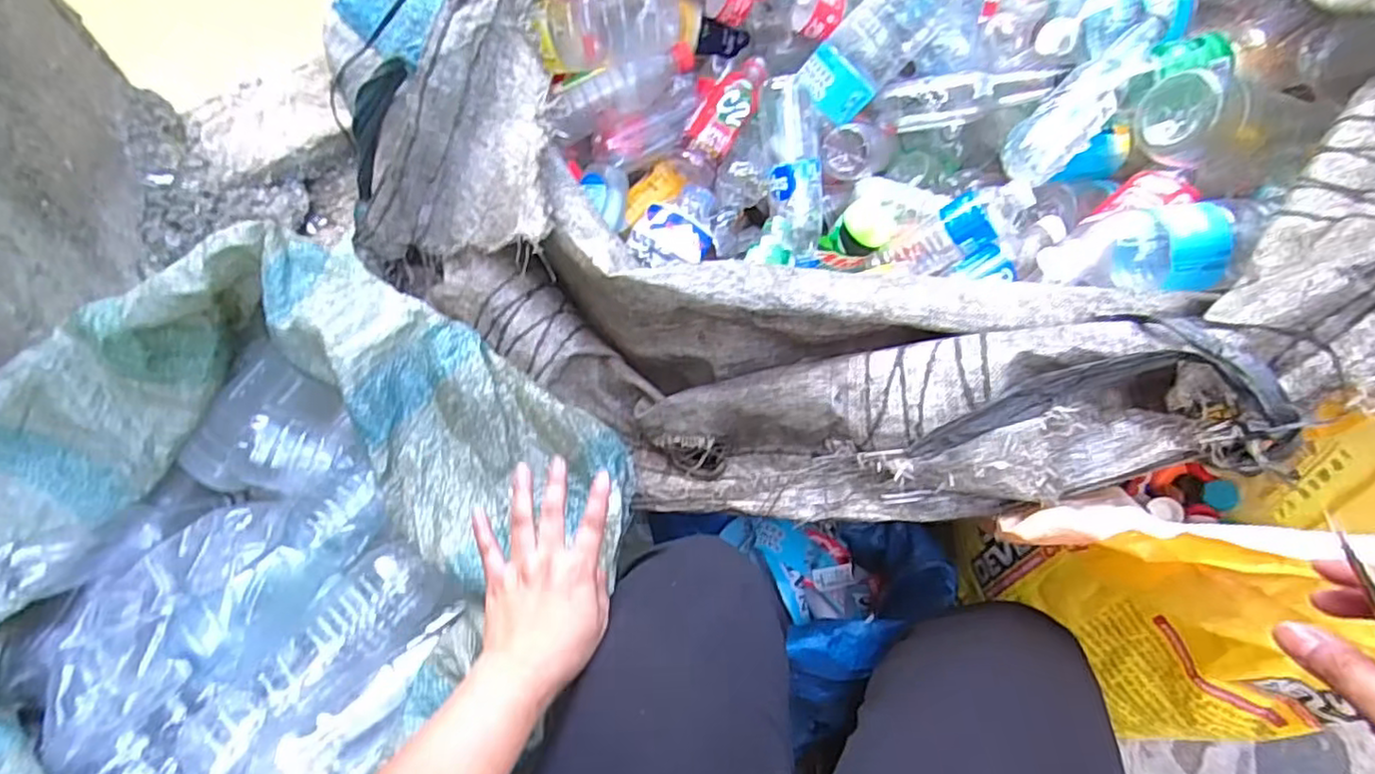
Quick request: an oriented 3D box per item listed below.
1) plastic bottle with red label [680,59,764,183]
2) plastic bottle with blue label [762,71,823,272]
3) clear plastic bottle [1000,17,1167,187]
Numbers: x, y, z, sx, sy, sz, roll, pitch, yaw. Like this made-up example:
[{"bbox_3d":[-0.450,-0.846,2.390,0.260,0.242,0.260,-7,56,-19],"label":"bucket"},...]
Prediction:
[{"bbox_3d":[0.043,-0.320,0.776,0.060,0.052,0.175,26,78,12],"label":"plastic bottle with red label"},{"bbox_3d":[0.124,-0.244,0.772,0.065,0.055,0.212,-10,94,-6],"label":"plastic bottle with blue label"},{"bbox_3d":[0.399,-0.288,0.669,0.064,0.046,0.205,41,83,18],"label":"clear plastic bottle"}]

